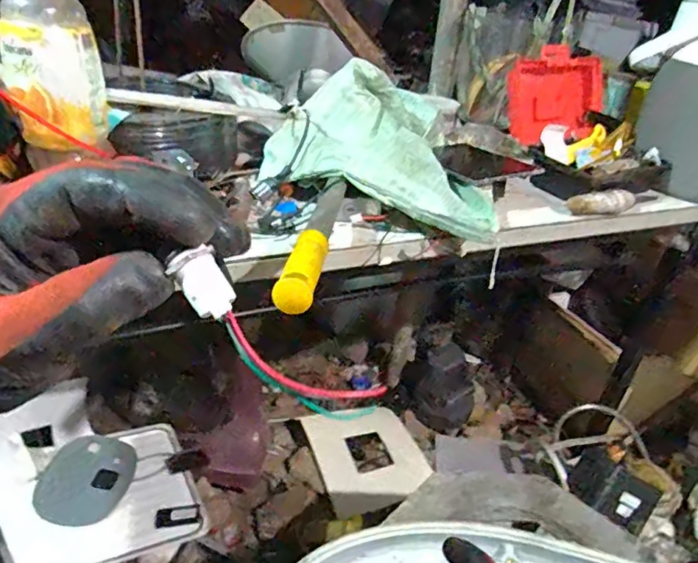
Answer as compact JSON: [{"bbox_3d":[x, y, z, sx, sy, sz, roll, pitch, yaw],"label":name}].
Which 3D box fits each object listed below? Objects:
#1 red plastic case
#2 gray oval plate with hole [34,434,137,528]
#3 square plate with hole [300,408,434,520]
[{"bbox_3d":[0.353,-0.316,0.907,0.198,0.148,0.030,-12,21,-22],"label":"red plastic case"},{"bbox_3d":[-0.478,0.360,0.995,0.145,0.014,0.194,23,29,2],"label":"gray oval plate with hole"},{"bbox_3d":[0.043,0.394,1.223,0.240,0.053,0.255,-9,34,-20],"label":"square plate with hole"}]

